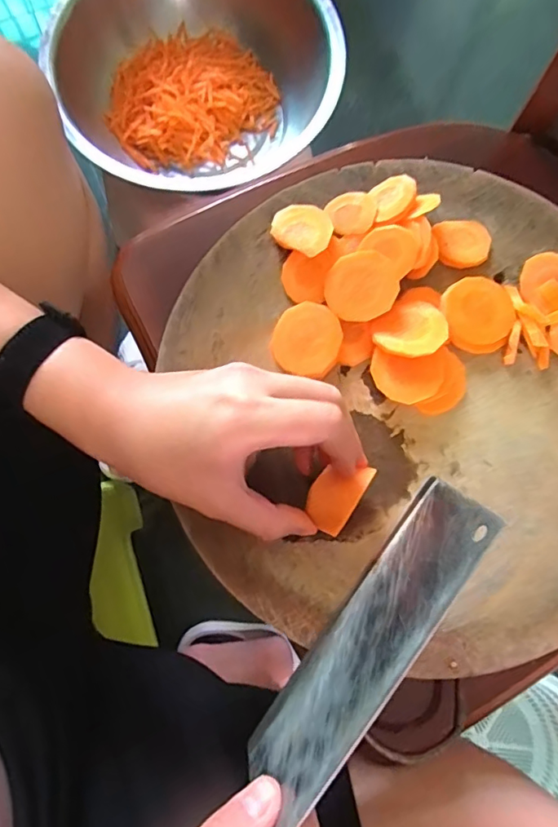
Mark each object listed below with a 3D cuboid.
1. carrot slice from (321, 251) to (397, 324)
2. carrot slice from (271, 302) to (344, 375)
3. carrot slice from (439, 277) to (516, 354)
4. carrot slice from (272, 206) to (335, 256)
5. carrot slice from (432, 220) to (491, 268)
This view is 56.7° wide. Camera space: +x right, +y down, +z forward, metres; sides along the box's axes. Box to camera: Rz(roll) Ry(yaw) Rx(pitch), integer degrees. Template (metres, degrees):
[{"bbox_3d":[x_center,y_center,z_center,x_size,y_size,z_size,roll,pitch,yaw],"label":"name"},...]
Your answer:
[{"bbox_3d":[0.053,-0.083,0.339,0.046,0.005,0.045,-23,77,19],"label":"carrot slice"},{"bbox_3d":[0.019,-0.050,0.343,0.043,0.010,0.047,0,79,-1],"label":"carrot slice"},{"bbox_3d":[0.134,-0.066,0.348,0.048,0.009,0.050,-23,80,-5],"label":"carrot slice"},{"bbox_3d":[0.017,-0.128,0.355,0.044,0.009,0.044,-4,59,7],"label":"carrot slice"},{"bbox_3d":[0.128,-0.120,0.362,0.037,0.006,0.036,-2,79,-1],"label":"carrot slice"}]

